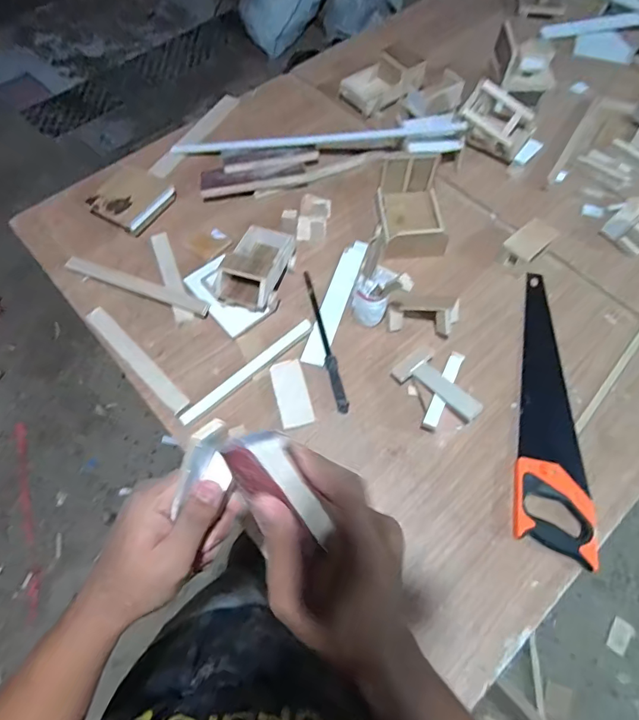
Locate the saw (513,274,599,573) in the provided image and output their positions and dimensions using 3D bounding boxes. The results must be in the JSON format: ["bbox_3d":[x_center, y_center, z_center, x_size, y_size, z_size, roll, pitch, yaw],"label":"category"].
[{"bbox_3d":[0.392,0.067,0.781,0.113,0.028,0.501,10,64,5],"label":"saw"}]

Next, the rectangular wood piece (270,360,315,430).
[{"bbox_3d":[-0.048,0.058,0.793,0.055,0.005,0.118,-13,64,-7],"label":"rectangular wood piece"}]

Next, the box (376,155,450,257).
[{"bbox_3d":[0.188,-0.305,0.921,0.130,0.100,0.181,-2,63,-1],"label":"box"}]

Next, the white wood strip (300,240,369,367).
[{"bbox_3d":[0.034,-0.120,0.887,0.046,0.004,0.299,17,65,8],"label":"white wood strip"}]

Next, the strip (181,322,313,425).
[{"bbox_3d":[-0.123,0.019,0.813,0.284,0.006,0.027,-39,70,-18],"label":"strip"}]

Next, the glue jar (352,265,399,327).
[{"bbox_3d":[0.092,-0.110,0.825,0.066,0.107,0.072,21,65,10],"label":"glue jar"}]

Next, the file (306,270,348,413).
[{"bbox_3d":[0.007,-0.044,0.844,0.021,0.011,0.300,-13,64,-7],"label":"file"}]

